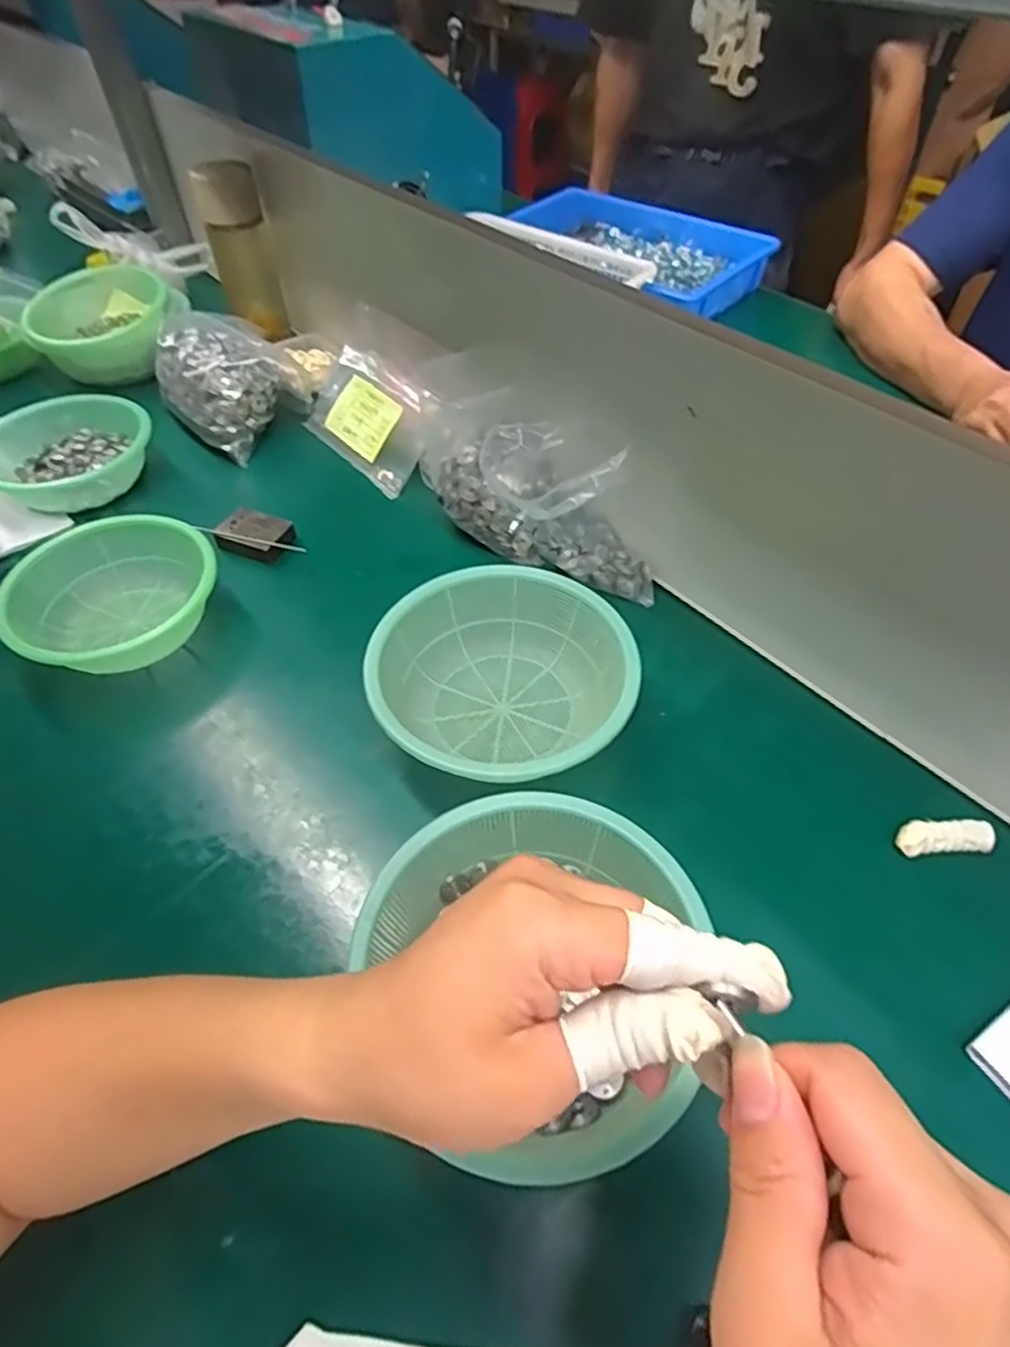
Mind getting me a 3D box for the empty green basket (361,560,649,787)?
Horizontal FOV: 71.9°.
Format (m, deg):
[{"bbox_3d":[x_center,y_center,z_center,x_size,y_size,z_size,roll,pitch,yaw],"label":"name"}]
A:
[{"bbox_3d":[-0.003,0.010,0.511,0.176,0.072,0.179,-1,50,1],"label":"empty green basket"}]

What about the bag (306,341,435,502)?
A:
[{"bbox_3d":[-0.142,-0.266,0.738,0.183,0.022,0.103,47,109,31],"label":"bag"}]

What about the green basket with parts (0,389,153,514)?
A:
[{"bbox_3d":[-0.443,-0.225,0.711,0.155,0.059,0.129,-24,54,-18],"label":"green basket with parts"}]

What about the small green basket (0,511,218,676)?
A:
[{"bbox_3d":[-0.320,-0.061,0.578,0.158,0.057,0.154,-31,56,-23],"label":"small green basket"}]

